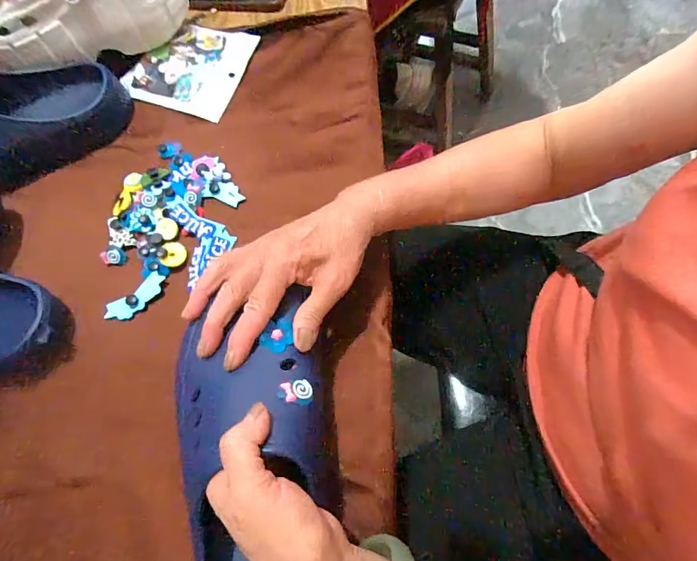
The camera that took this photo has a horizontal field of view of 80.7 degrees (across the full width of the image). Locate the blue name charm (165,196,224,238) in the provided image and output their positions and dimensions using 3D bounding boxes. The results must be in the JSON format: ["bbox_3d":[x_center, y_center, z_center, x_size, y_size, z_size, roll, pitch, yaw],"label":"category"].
[{"bbox_3d":[-0.149,-0.058,0.396,0.069,0.009,0.021,31,75,16],"label":"blue name charm"}]

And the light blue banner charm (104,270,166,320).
[{"bbox_3d":[-0.196,0.017,0.378,0.062,0.010,0.024,-31,69,-7],"label":"light blue banner charm"}]

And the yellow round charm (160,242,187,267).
[{"bbox_3d":[-0.163,-0.024,0.385,0.022,0.004,0.023,3,78,-16],"label":"yellow round charm"}]

